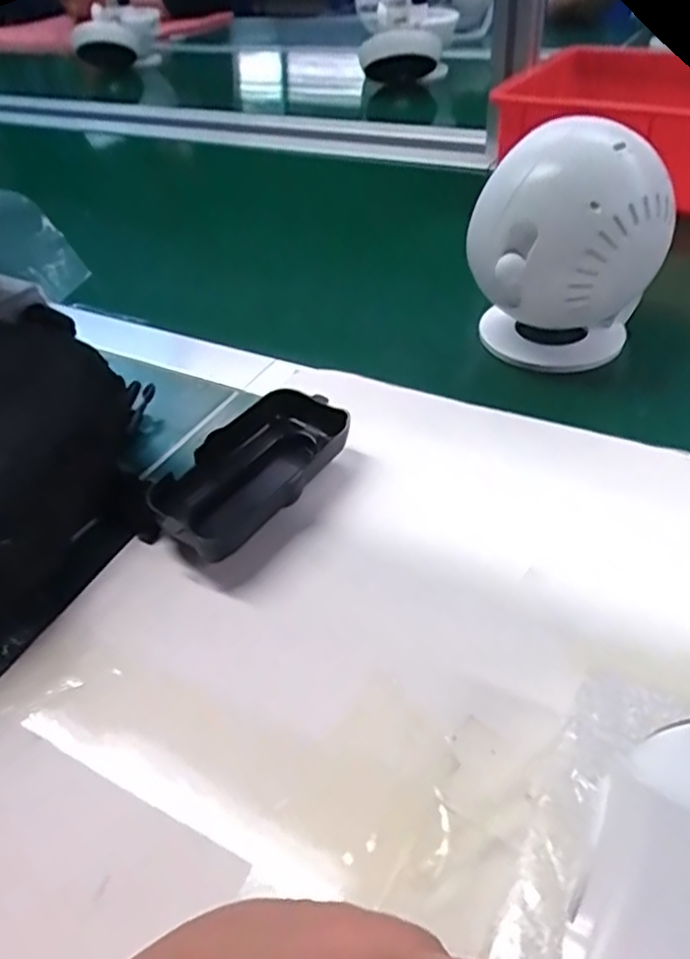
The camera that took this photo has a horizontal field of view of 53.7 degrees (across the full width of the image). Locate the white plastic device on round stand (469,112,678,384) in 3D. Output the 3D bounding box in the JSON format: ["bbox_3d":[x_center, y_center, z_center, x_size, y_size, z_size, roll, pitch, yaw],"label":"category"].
[{"bbox_3d":[0.128,-0.128,0.397,0.093,0.135,0.072,-29,54,-24],"label":"white plastic device on round stand"}]

